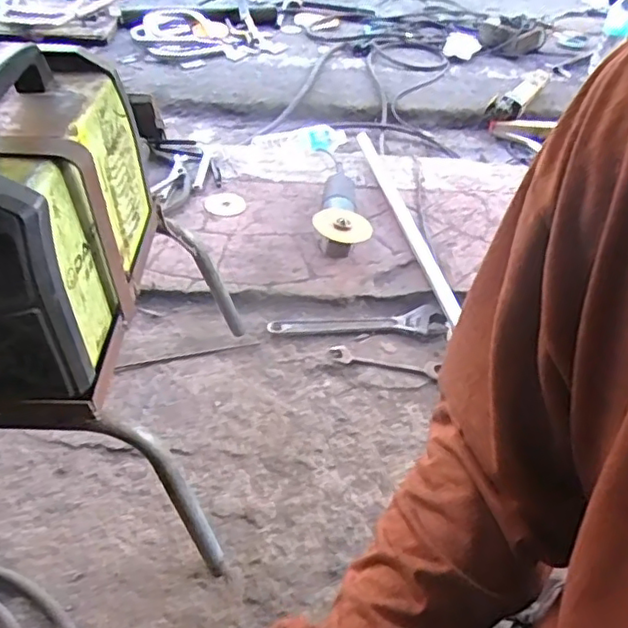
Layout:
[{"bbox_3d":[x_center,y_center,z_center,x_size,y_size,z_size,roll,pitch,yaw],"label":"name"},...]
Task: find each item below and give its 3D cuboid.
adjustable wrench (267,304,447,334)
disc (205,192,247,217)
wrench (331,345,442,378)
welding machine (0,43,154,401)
[{"bbox_3d":[0.071,0.013,0.994,0.283,0.010,0.056,-2,42,-8],"label":"adjustable wrench"},{"bbox_3d":[-0.171,-0.211,1.186,0.077,0.009,0.074,3,42,-2],"label":"disc"},{"bbox_3d":[0.109,0.071,0.935,0.162,0.006,0.036,8,42,4],"label":"wrench"},{"bbox_3d":[-0.244,-0.092,0.548,0.124,0.218,0.266,3,42,-1],"label":"welding machine"}]

